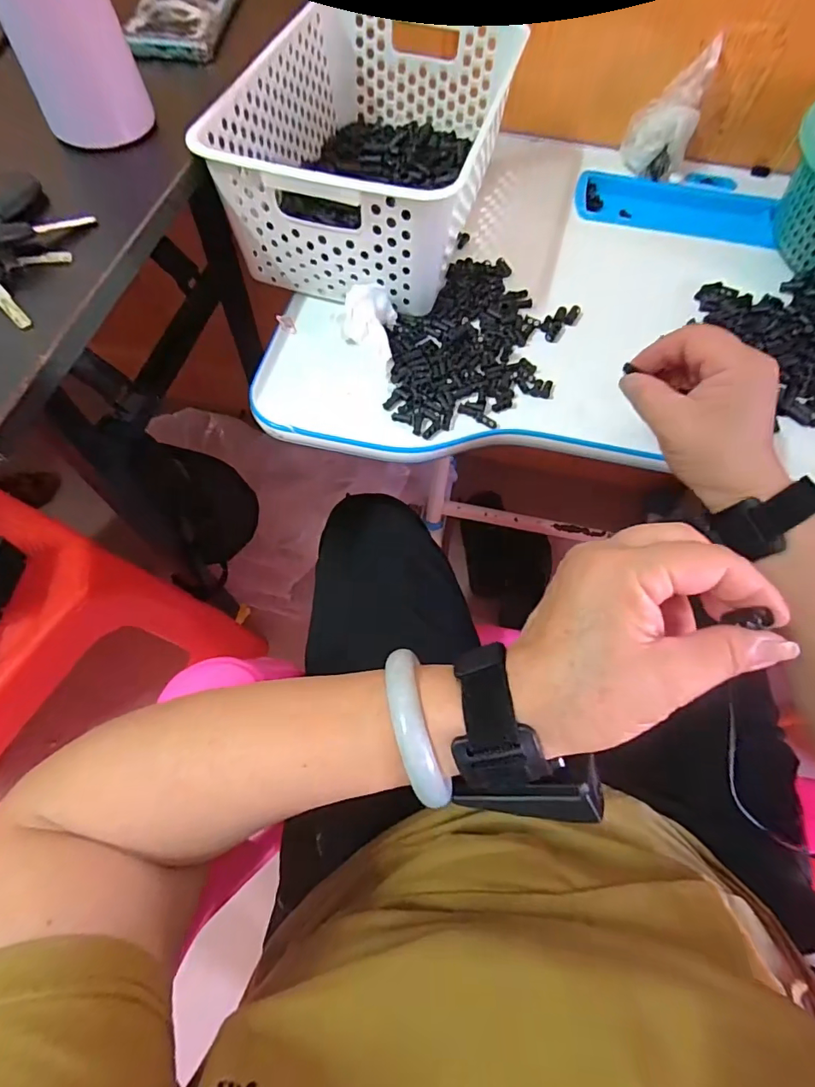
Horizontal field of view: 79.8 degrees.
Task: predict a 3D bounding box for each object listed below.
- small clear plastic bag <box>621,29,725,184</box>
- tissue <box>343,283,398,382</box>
[{"bbox_3d":[0.277,-0.455,0.516,0.068,0.098,0.058,20,65,7],"label":"small clear plastic bag"},{"bbox_3d":[-0.034,-0.177,0.405,0.047,0.039,0.071,4,64,-1],"label":"tissue"}]

